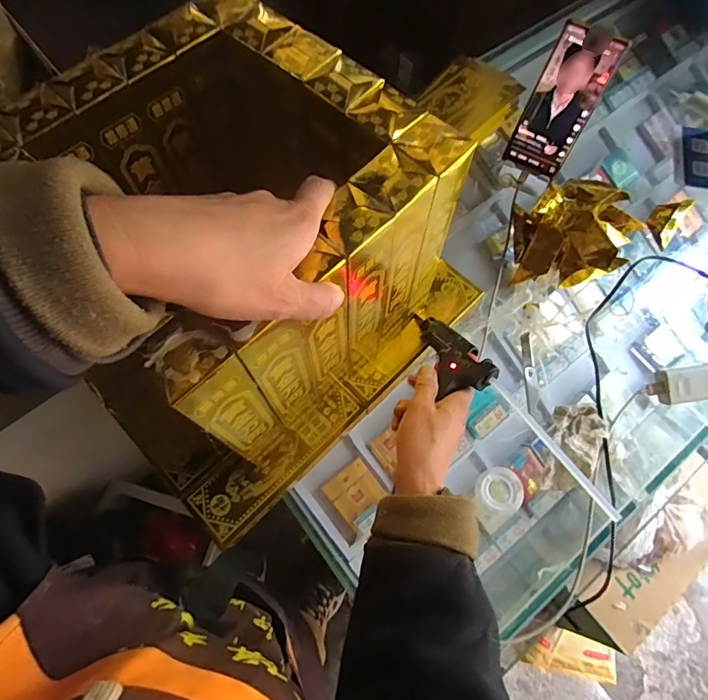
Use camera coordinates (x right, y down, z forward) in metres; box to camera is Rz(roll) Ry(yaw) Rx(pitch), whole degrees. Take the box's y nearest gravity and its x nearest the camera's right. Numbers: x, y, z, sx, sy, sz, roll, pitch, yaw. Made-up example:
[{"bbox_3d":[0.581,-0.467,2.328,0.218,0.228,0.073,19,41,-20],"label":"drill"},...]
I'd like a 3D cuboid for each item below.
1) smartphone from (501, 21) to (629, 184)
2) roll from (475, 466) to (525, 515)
[{"bbox_3d":[0.250,-0.295,0.551,0.074,0.158,0.009,28,41,10],"label":"smartphone"},{"bbox_3d":[0.155,0.147,0.479,0.046,0.012,0.046,0,68,-1],"label":"roll"}]

